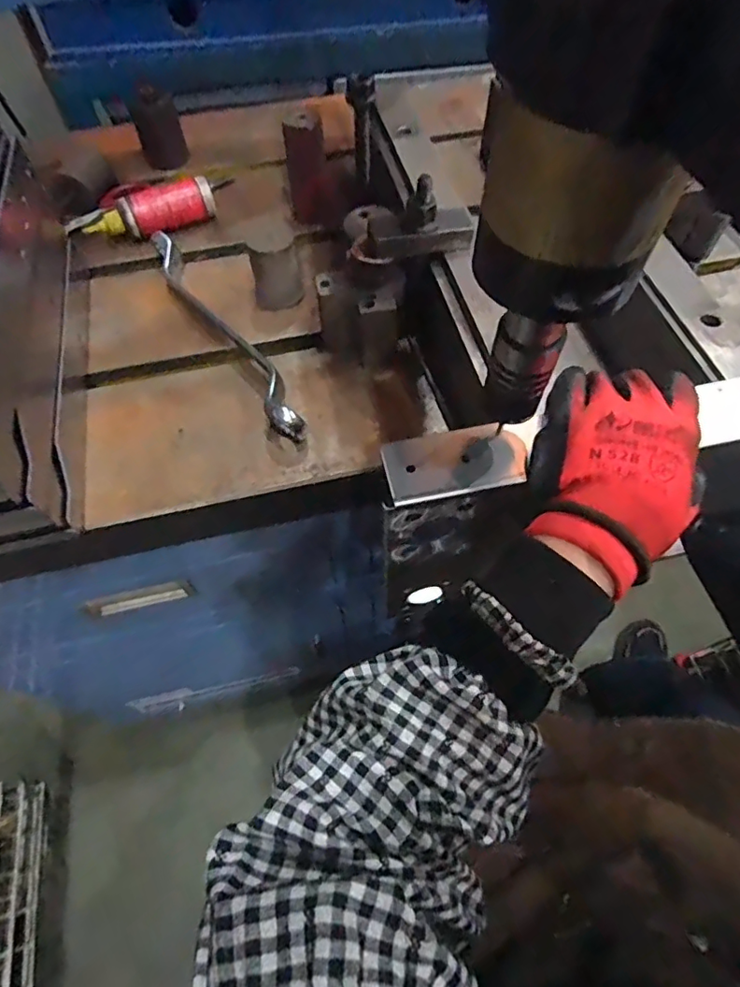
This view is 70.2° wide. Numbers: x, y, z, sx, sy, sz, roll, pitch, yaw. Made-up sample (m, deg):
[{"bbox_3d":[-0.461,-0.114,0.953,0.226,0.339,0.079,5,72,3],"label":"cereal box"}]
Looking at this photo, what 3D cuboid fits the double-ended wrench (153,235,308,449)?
[{"bbox_3d":[-0.135,-0.148,0.478,0.027,0.032,0.284,-30,63,-15],"label":"double-ended wrench"}]

